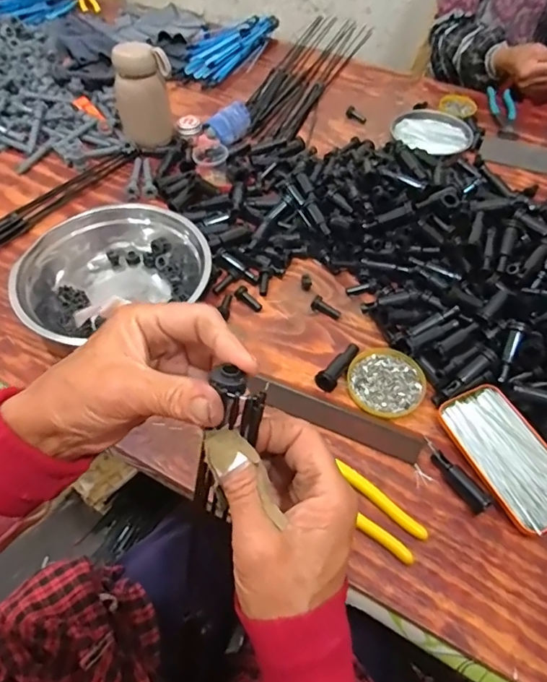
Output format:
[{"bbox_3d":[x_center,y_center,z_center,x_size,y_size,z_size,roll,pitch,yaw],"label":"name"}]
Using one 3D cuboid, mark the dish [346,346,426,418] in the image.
[{"bbox_3d":[0.126,0.044,0.544,0.081,0.011,0.084,1,54,-1],"label":"dish"}]

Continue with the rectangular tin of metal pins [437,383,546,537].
[{"bbox_3d":[0.234,0.112,0.487,0.074,0.016,0.143,-22,57,-17],"label":"rectangular tin of metal pins"}]

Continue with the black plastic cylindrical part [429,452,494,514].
[{"bbox_3d":[0.180,0.132,0.469,0.016,0.020,0.066,-31,60,-22],"label":"black plastic cylindrical part"}]

